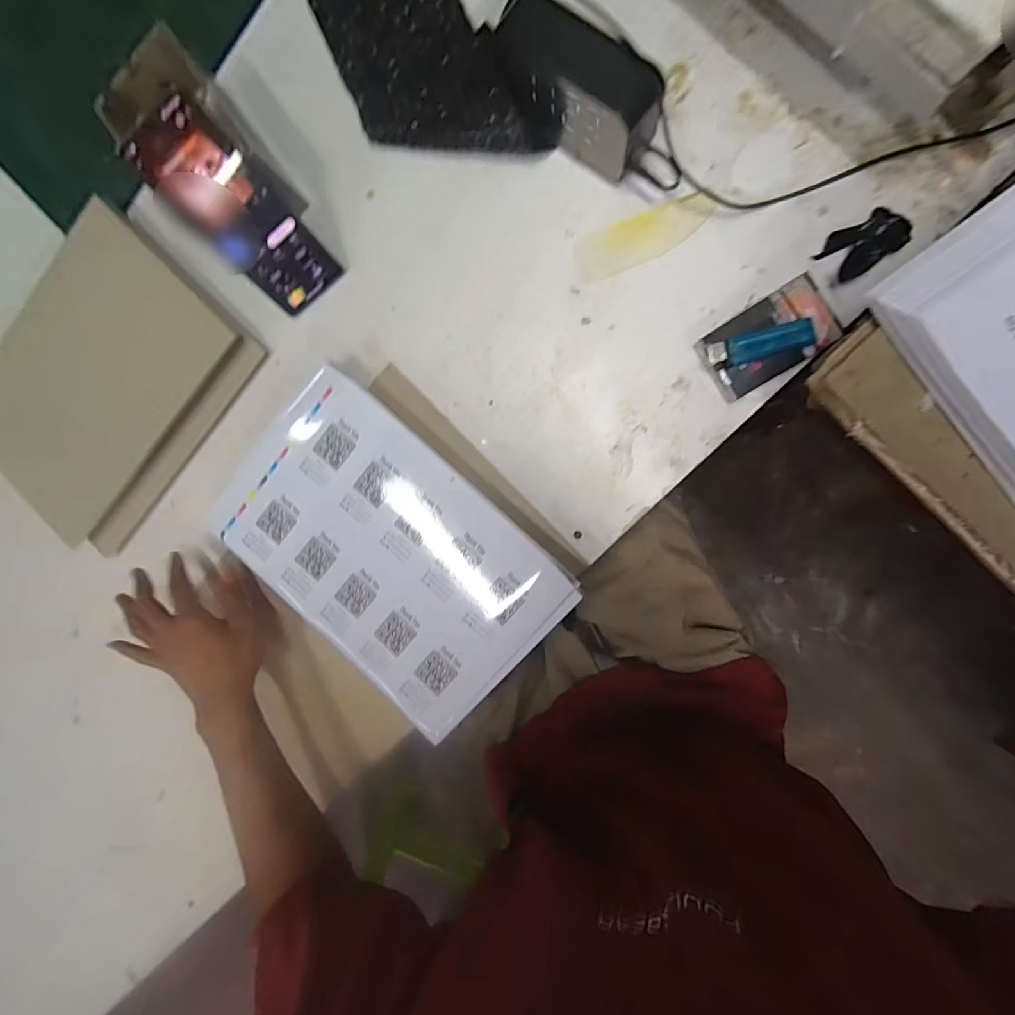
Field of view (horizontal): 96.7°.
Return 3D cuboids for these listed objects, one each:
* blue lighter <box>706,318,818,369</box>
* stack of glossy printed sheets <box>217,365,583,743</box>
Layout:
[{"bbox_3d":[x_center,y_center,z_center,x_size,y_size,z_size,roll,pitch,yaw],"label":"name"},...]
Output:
[{"bbox_3d":[0.208,-0.134,0.372,0.081,0.014,0.022,-14,92,11],"label":"blue lighter"},{"bbox_3d":[-0.119,0.049,0.436,0.318,0.023,0.215,41,98,4],"label":"stack of glossy printed sheets"}]

